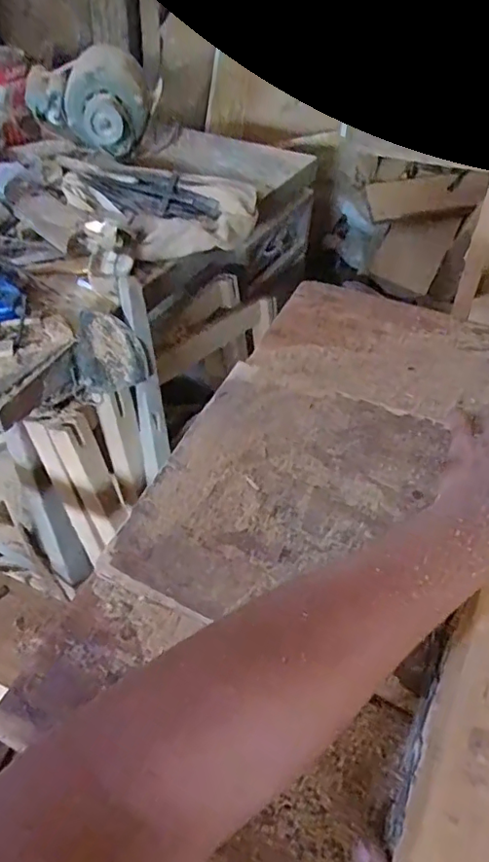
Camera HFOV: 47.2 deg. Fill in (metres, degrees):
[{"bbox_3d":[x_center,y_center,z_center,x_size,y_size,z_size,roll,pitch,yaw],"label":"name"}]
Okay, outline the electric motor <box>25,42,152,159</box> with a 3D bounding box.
[{"bbox_3d":[-0.303,-0.645,1.110,0.233,0.168,0.140,-14,48,-12],"label":"electric motor"}]

